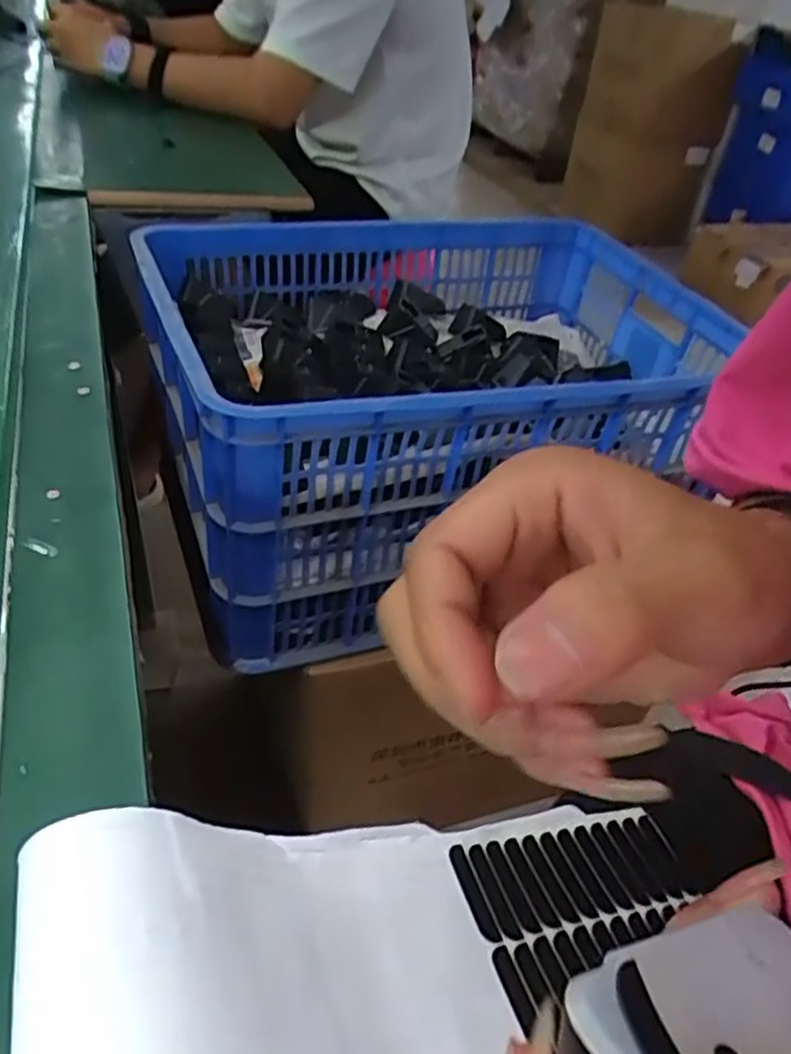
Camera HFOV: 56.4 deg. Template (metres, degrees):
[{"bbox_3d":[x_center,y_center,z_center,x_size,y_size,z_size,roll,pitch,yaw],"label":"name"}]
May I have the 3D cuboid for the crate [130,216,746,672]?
[{"bbox_3d":[0.042,-0.142,0.857,0.582,0.286,0.420,-10,42,-19],"label":"crate"}]

